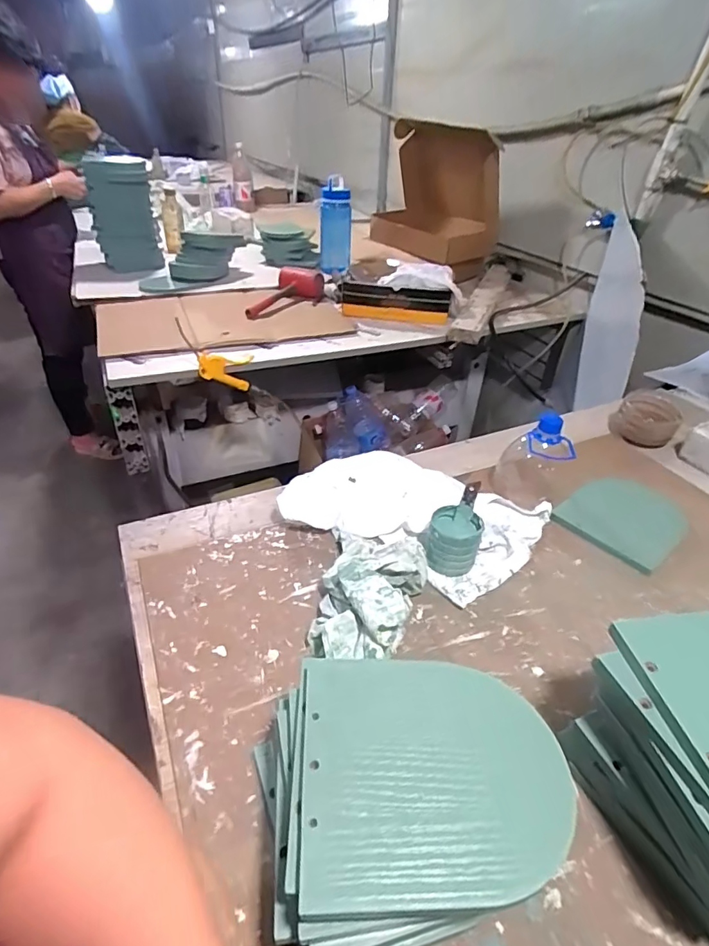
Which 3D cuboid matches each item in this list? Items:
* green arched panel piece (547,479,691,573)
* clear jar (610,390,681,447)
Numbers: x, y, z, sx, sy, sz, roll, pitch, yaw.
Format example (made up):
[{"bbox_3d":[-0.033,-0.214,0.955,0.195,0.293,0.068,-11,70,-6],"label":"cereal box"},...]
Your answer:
[{"bbox_3d":[0.379,0.058,0.700,0.143,0.008,0.141,-37,48,-23],"label":"green arched panel piece"},{"bbox_3d":[0.536,-0.099,0.918,0.114,0.076,0.117,23,41,25],"label":"clear jar"}]

